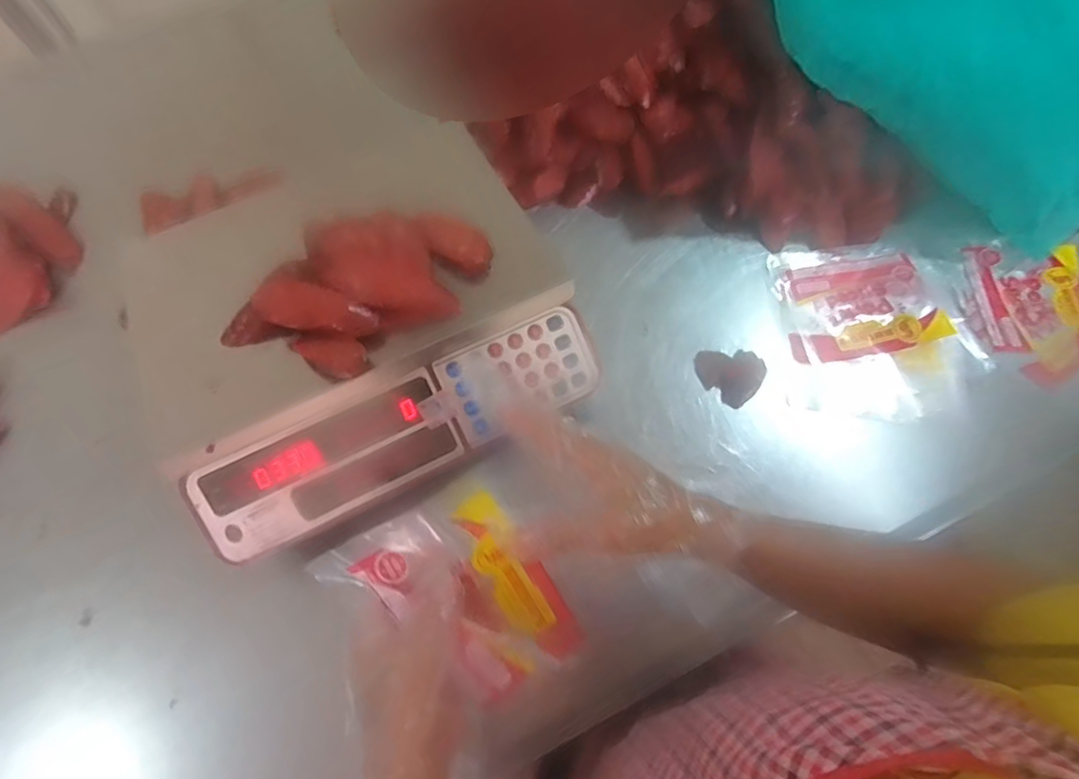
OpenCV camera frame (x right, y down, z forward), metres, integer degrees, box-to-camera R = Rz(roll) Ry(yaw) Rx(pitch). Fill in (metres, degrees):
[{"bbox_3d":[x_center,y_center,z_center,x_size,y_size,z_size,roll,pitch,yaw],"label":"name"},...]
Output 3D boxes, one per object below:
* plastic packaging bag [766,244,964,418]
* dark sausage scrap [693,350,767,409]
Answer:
[{"bbox_3d":[0.330,-0.067,0.568,0.157,0.022,0.198,-6,62,3],"label":"plastic packaging bag"},{"bbox_3d":[0.186,-0.020,0.551,0.063,0.017,0.057,41,73,19],"label":"dark sausage scrap"}]

